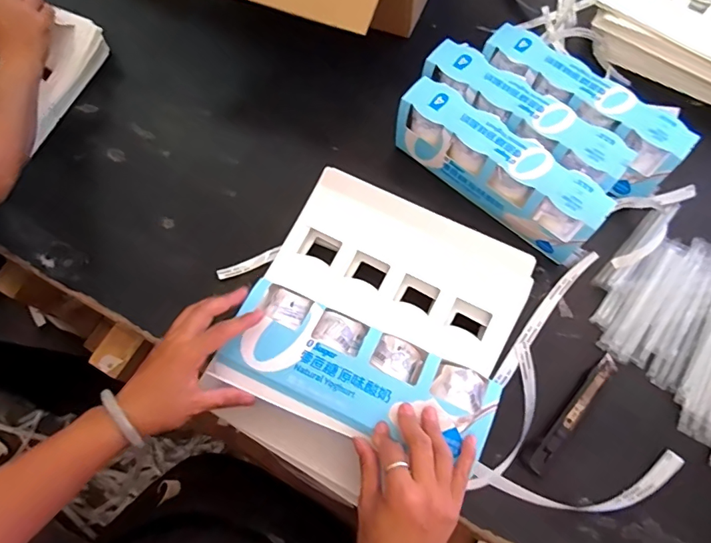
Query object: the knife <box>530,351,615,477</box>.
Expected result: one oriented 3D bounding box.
[{"bbox_3d":[0.245,0.158,0.524,0.020,0.006,0.156,39,78,14],"label":"knife"}]

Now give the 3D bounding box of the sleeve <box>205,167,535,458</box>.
[{"bbox_3d":[0.029,0.042,0.510,0.275,0.077,0.264,23,74,10],"label":"sleeve"}]

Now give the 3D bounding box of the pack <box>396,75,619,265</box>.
[{"bbox_3d":[0.172,-0.128,0.579,0.270,0.084,0.064,40,78,14],"label":"pack"}]

